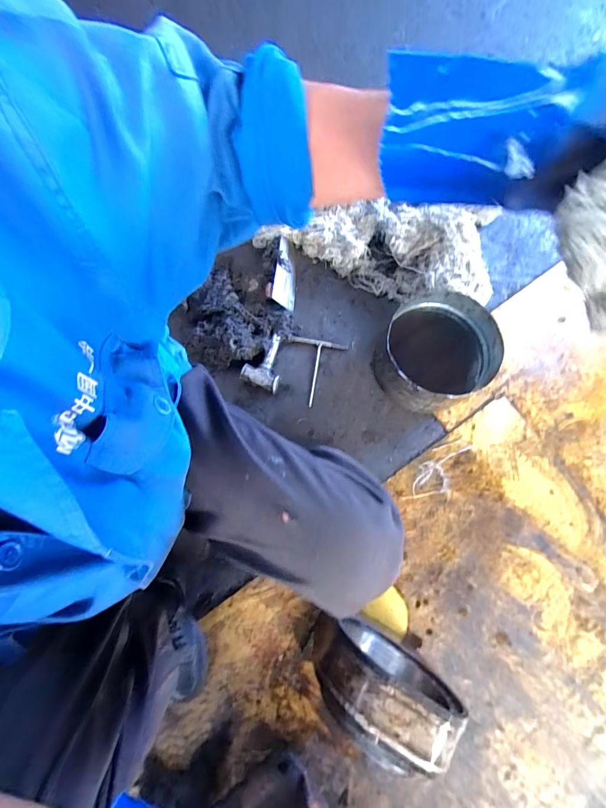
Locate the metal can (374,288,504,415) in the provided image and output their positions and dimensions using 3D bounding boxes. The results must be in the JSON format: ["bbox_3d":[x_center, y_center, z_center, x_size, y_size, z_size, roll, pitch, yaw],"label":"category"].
[{"bbox_3d":[0.314,-0.118,0.853,0.255,0.150,0.265,0,78,-1],"label":"metal can"}]

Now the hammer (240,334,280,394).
[{"bbox_3d":[-0.092,-0.107,0.901,0.092,0.041,0.140,18,78,3],"label":"hammer"}]

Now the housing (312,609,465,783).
[{"bbox_3d":[0.127,0.459,0.578,0.211,0.212,0.099,29,78,5],"label":"housing"}]

